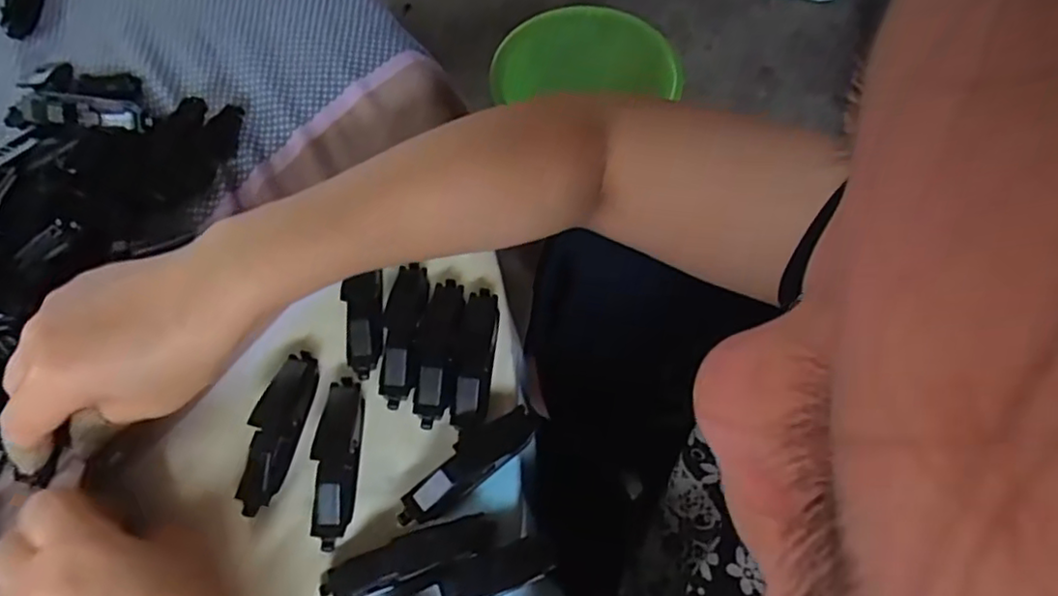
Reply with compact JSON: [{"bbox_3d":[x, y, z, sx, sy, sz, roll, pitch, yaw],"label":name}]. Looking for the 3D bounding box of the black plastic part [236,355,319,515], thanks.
[{"bbox_3d":[-0.125,0.065,0.324,0.022,0.017,0.079,7,63,2],"label":"black plastic part"}]

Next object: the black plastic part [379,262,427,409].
[{"bbox_3d":[-0.069,0.017,0.349,0.021,0.009,0.080,3,63,0],"label":"black plastic part"}]

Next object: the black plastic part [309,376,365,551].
[{"bbox_3d":[-0.094,0.078,0.319,0.019,0.013,0.080,0,63,-2],"label":"black plastic part"}]

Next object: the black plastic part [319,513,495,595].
[{"bbox_3d":[-0.055,0.118,0.296,0.080,0.016,0.020,-19,65,-11],"label":"black plastic part"}]

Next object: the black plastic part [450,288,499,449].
[{"bbox_3d":[-0.029,0.033,0.341,0.019,0.012,0.083,5,63,1],"label":"black plastic part"}]

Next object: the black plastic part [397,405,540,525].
[{"bbox_3d":[-0.030,0.080,0.318,0.079,0.016,0.021,-37,69,-18],"label":"black plastic part"}]

